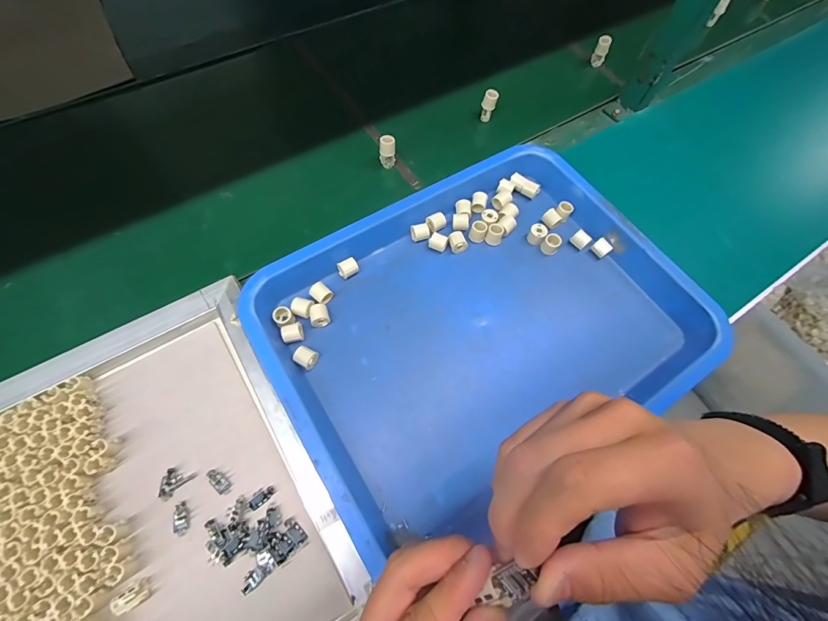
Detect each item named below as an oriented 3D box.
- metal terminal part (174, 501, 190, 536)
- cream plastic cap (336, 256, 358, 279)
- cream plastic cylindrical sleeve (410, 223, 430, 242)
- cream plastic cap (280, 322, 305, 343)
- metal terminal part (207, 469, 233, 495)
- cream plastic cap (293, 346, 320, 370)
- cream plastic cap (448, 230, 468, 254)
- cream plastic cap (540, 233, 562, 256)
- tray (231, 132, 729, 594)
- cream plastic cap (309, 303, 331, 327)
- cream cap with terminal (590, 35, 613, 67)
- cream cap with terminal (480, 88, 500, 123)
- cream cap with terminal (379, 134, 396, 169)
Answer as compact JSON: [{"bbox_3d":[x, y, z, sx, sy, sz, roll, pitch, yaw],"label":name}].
[{"bbox_3d":[-0.204,0.183,0.321,0.011,0.004,0.026,-11,67,-7],"label":"metal terminal part"},{"bbox_3d":[-0.077,-0.051,0.424,0.022,0.020,0.022,-32,71,-15],"label":"cream plastic cap"},{"bbox_3d":[0.007,-0.095,0.445,0.022,0.015,0.018,-8,67,-6],"label":"cream plastic cylindrical sleeve"},{"bbox_3d":[-0.129,0.023,0.386,0.021,0.018,0.021,-20,69,-11],"label":"cream plastic cap"},{"bbox_3d":[-0.178,0.157,0.334,0.027,0.005,0.013,46,72,1],"label":"metal terminal part"},{"bbox_3d":[-0.112,0.048,0.377,0.022,0.016,0.022,4,69,-10],"label":"cream plastic cap"},{"bbox_3d":[0.052,-0.082,0.438,0.018,0.015,0.021,-20,69,-11],"label":"cream plastic cap"},{"bbox_3d":[0.166,-0.080,0.444,0.019,0.019,0.019,1,66,-2],"label":"cream plastic cap"},{"bbox_3d":[0.071,0.006,0.400,0.432,0.043,0.343,-28,70,-14],"label":"tray"},{"bbox_3d":[-0.103,0.005,0.396,0.020,0.017,0.022,-17,68,-10],"label":"cream plastic cap"},{"bbox_3d":[0.310,-0.431,0.605,0.021,0.044,0.016,23,67,7],"label":"cream cap with terminal"},{"bbox_3d":[0.111,-0.302,0.539,0.021,0.045,0.014,13,67,3],"label":"cream cap with terminal"},{"bbox_3d":[-0.036,-0.212,0.494,0.021,0.044,0.016,1,66,-2],"label":"cream cap with terminal"}]

